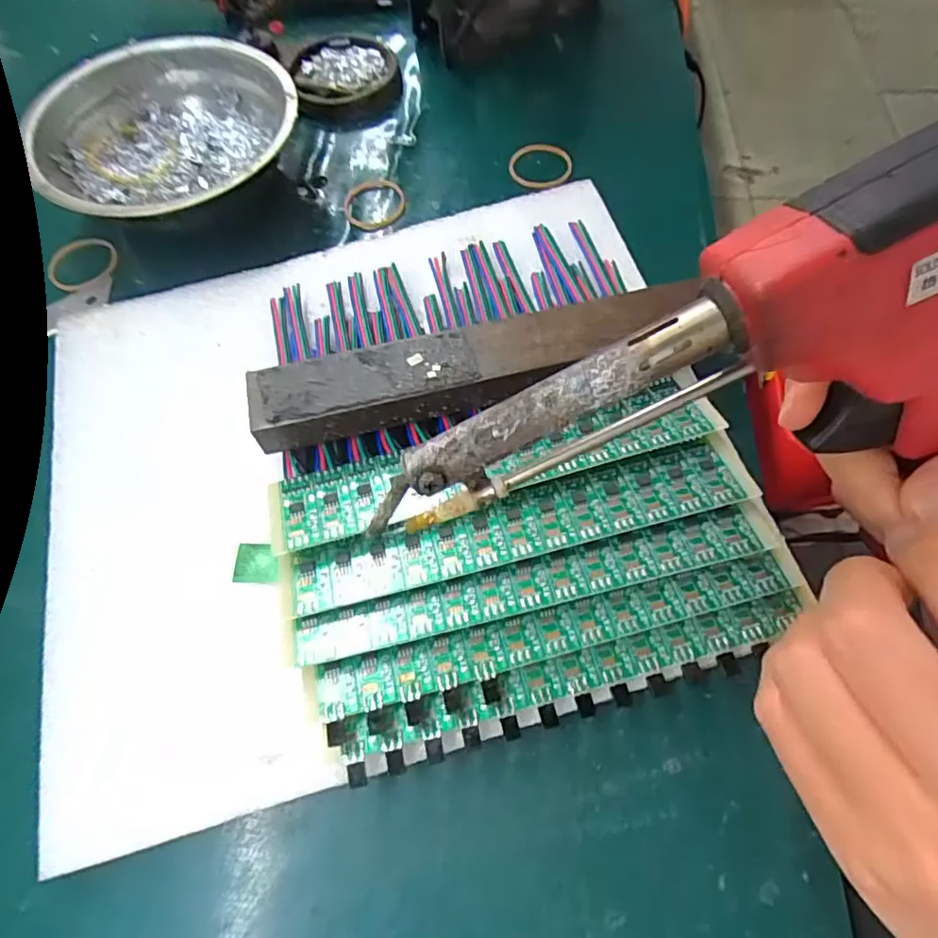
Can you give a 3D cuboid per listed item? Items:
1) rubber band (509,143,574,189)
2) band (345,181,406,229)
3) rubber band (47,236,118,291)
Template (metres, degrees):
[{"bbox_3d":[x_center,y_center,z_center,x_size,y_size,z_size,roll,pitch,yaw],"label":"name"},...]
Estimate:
[{"bbox_3d":[0.039,-0.162,0.310,0.032,0.005,0.030,-23,69,-8],"label":"rubber band"},{"bbox_3d":[-0.049,-0.140,0.303,0.032,0.004,0.035,-1,64,1],"label":"band"},{"bbox_3d":[-0.195,-0.104,0.291,0.034,0.006,0.030,-37,69,-15],"label":"rubber band"}]

